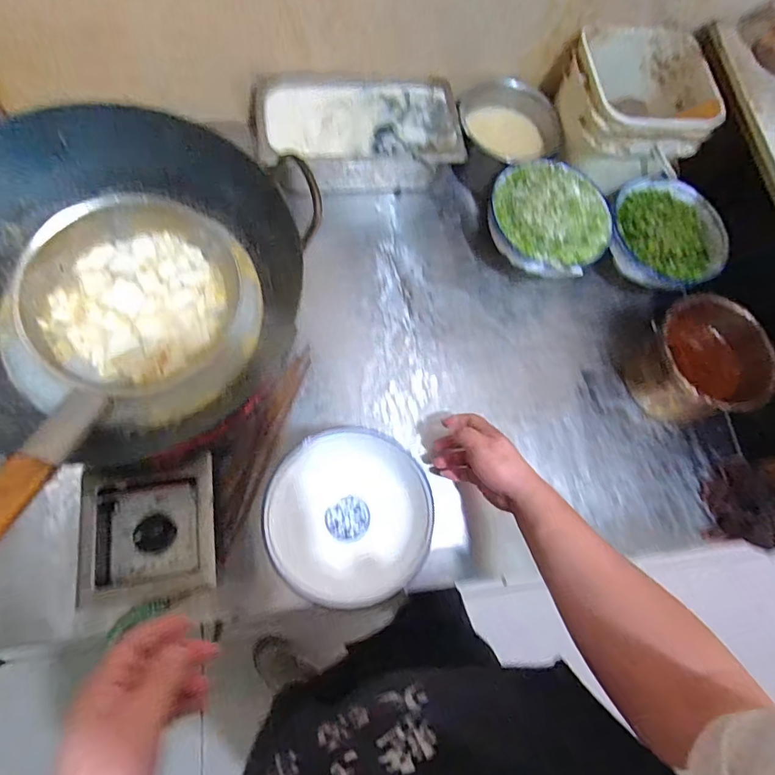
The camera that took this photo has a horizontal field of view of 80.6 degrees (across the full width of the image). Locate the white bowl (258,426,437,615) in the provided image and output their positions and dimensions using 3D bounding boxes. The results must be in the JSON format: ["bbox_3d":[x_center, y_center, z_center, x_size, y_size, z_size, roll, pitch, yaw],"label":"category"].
[{"bbox_3d":[-0.042,0.152,0.573,0.201,0.082,0.212,1,66,-2],"label":"white bowl"}]

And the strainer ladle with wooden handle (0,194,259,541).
[{"bbox_3d":[-0.283,-0.001,0.412,0.225,0.122,0.492,4,47,-1],"label":"strainer ladle with wooden handle"}]

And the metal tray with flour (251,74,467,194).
[{"bbox_3d":[-0.041,-0.414,0.758,0.316,0.121,0.158,-10,67,-7],"label":"metal tray with flour"}]

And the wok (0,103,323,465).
[{"bbox_3d":[-0.291,-0.134,0.504,0.357,0.148,0.416,17,66,5],"label":"wok"}]

